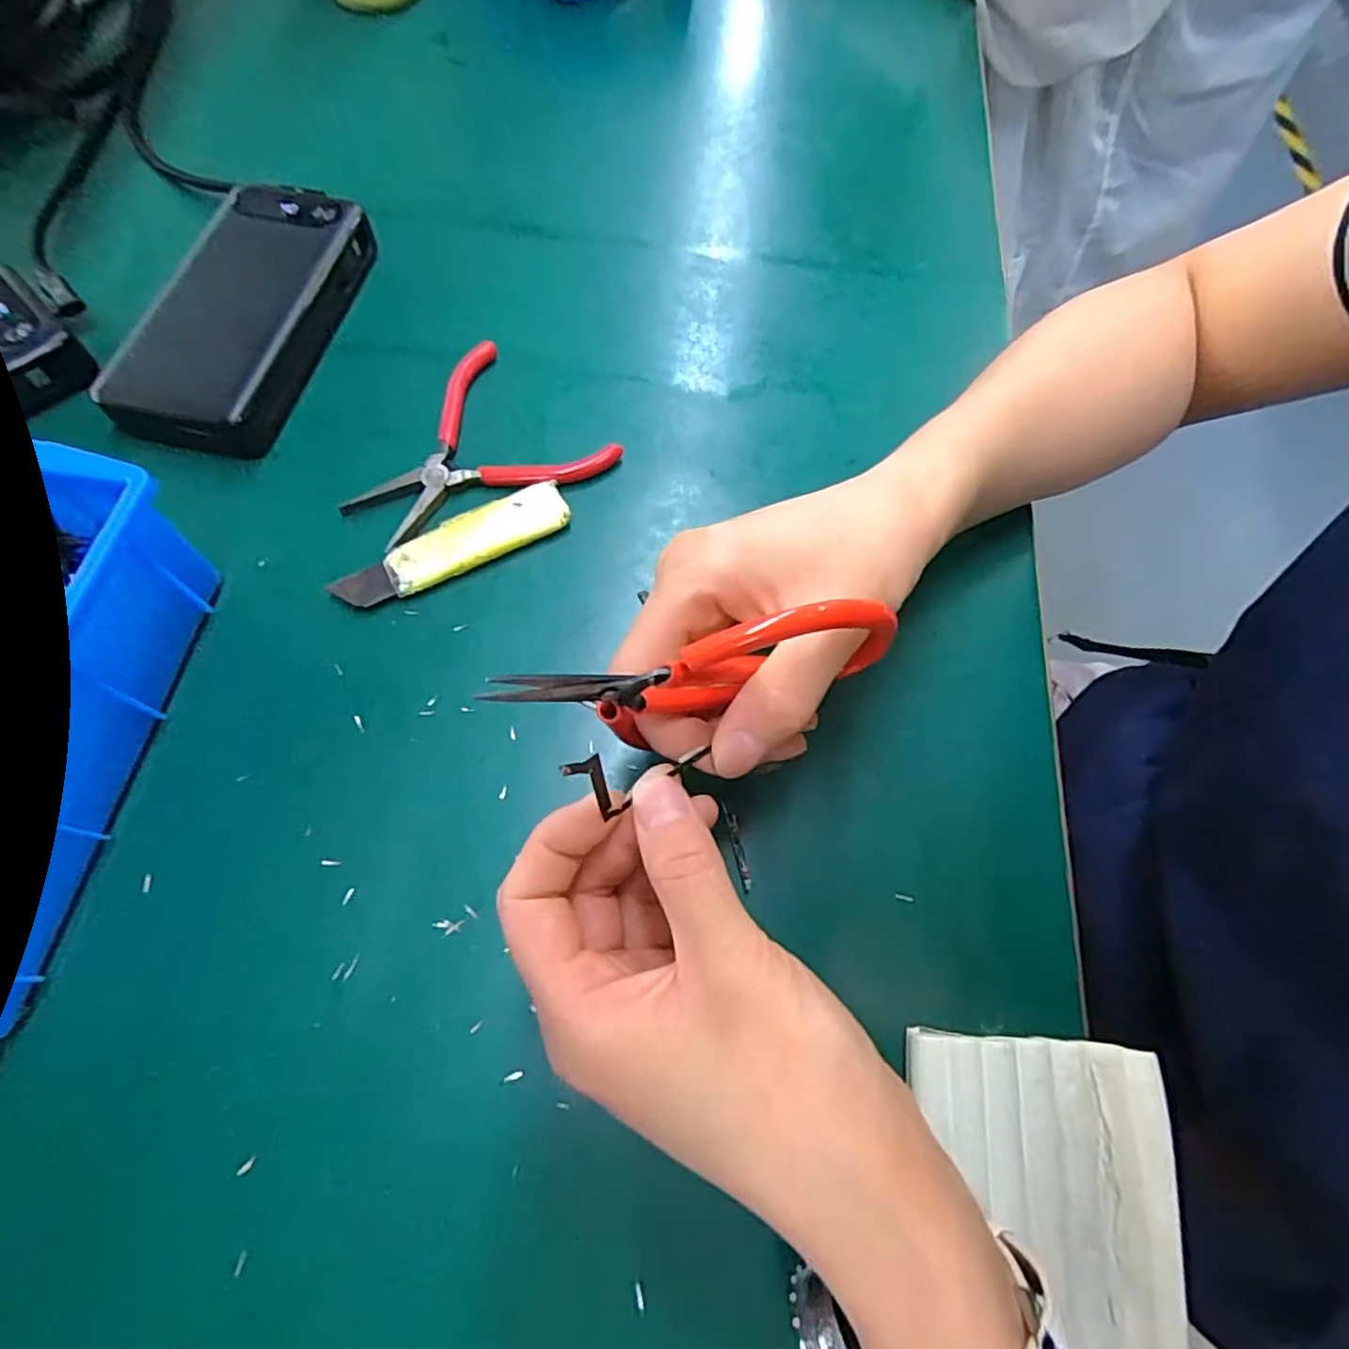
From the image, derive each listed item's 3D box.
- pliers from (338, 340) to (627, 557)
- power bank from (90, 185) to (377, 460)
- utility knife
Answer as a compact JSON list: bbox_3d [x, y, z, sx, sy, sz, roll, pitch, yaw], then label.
[{"bbox_3d":[-0.102,-0.112,0.324,0.121,0.007,0.093,-28,71,-14],"label":"pliers"},{"bbox_3d":[-0.208,-0.177,0.332,0.071,0.024,0.149,12,67,2],"label":"power bank"},{"bbox_3d":[-0.096,-0.056,0.299,0.103,0.009,0.024,-27,71,-13],"label":"utility knife"}]

